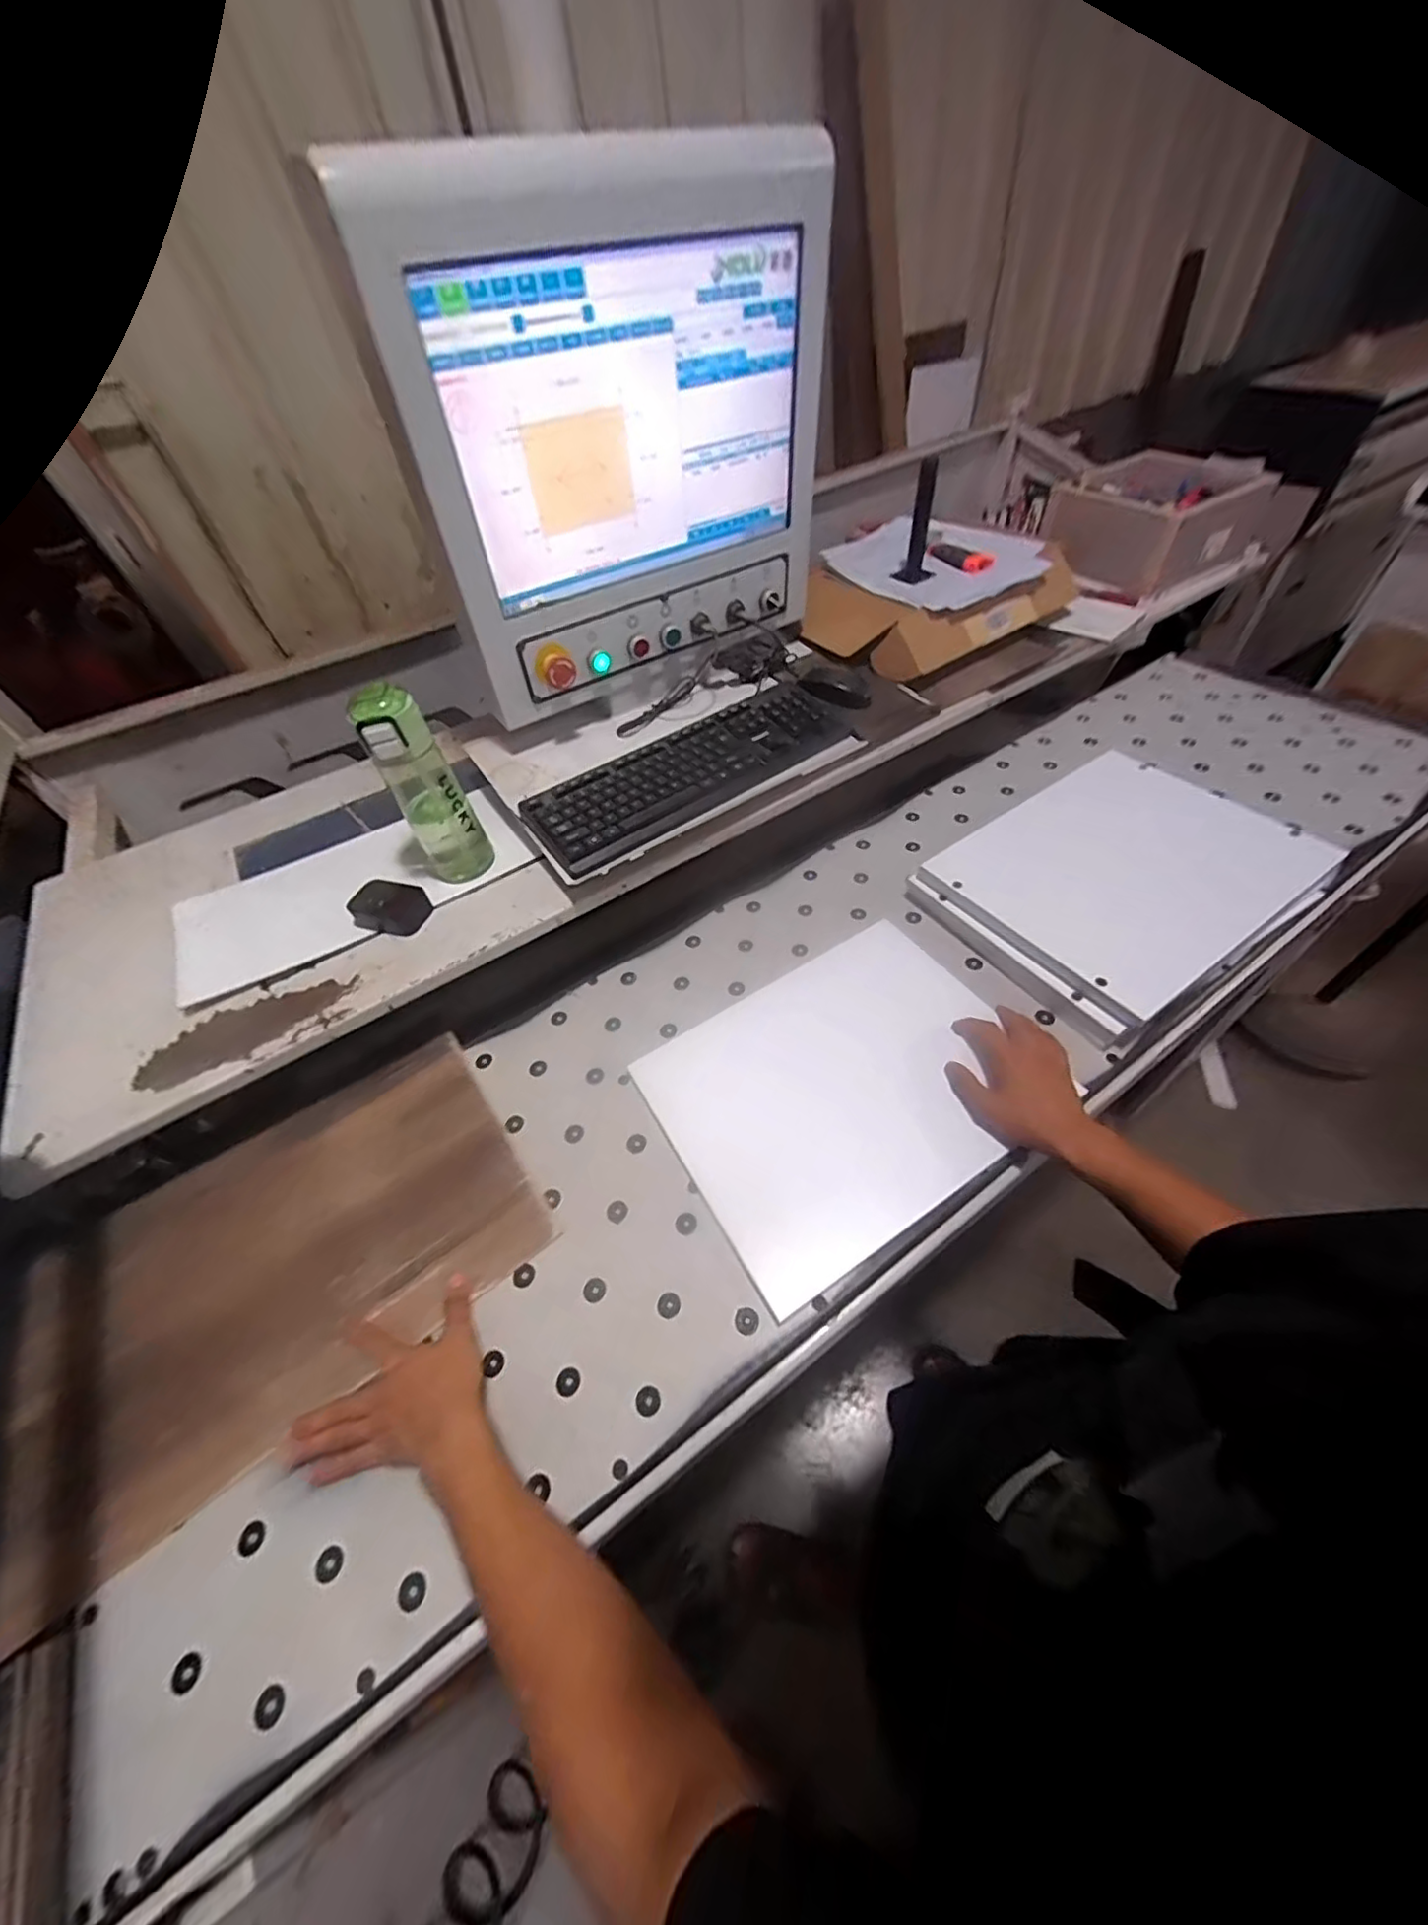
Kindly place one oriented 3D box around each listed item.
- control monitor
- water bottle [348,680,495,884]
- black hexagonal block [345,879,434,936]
[{"bbox_3d":[-0.082,-0.552,0.686,0.509,0.434,0.091,-27,52,-14],"label":"control monitor"},{"bbox_3d":[-0.321,-0.192,0.679,0.074,0.221,0.081,-26,52,-13],"label":"water bottle"},{"bbox_3d":[-0.374,-0.066,0.703,0.083,0.028,0.059,6,52,12],"label":"black hexagonal block"}]

